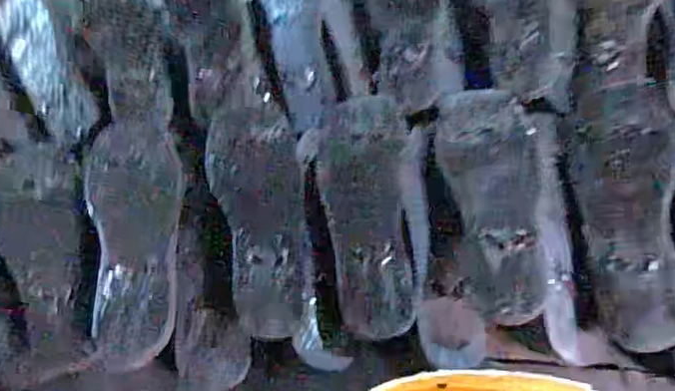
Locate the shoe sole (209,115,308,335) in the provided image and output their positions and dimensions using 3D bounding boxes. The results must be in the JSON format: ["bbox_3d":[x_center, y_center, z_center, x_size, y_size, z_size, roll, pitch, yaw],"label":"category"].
[{"bbox_3d":[-0.071,0.011,0.578,0.088,0.020,0.245,-12,65,-5],"label":"shoe sole"}]

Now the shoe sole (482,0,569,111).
[{"bbox_3d":[0.200,-0.205,0.674,0.076,0.029,0.244,-4,64,-1],"label":"shoe sole"}]

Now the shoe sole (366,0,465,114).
[{"bbox_3d":[0.086,-0.201,0.684,0.093,0.022,0.237,-4,64,-2],"label":"shoe sole"}]

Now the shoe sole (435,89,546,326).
[{"bbox_3d":[0.144,-0.005,0.575,0.092,0.018,0.240,3,64,2],"label":"shoe sole"}]

